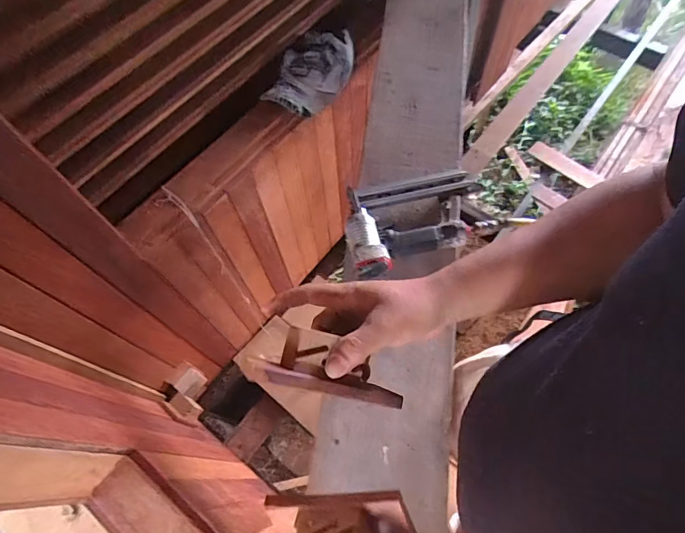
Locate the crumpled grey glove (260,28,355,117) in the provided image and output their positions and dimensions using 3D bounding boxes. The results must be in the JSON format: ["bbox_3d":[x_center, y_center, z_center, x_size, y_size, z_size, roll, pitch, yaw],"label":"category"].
[{"bbox_3d":[-0.070,-0.420,0.944,0.148,0.067,0.224,20,66,12],"label":"crumpled grey glove"}]

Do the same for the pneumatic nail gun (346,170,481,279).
[{"bbox_3d":[0.117,-0.084,0.724,0.230,0.059,0.179,-14,64,-4],"label":"pneumatic nail gun"}]

